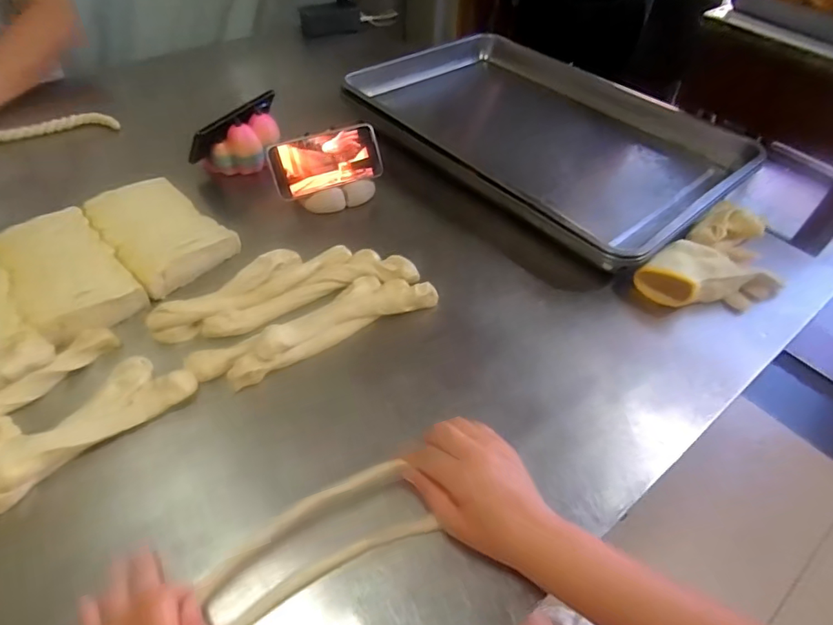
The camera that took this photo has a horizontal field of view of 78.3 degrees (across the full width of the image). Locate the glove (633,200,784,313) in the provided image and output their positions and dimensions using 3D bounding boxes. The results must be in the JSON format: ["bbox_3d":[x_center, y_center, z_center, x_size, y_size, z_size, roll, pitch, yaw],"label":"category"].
[{"bbox_3d":[0.377,-0.059,0.628,0.214,0.047,0.121,-33,58,-29],"label":"glove"}]

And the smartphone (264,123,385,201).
[{"bbox_3d":[-0.120,-0.207,0.698,0.152,0.074,0.010,-23,17,-24],"label":"smartphone"}]

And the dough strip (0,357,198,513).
[{"bbox_3d":[-0.299,0.094,0.460,0.179,0.032,0.066,-35,59,-30],"label":"dough strip"}]

